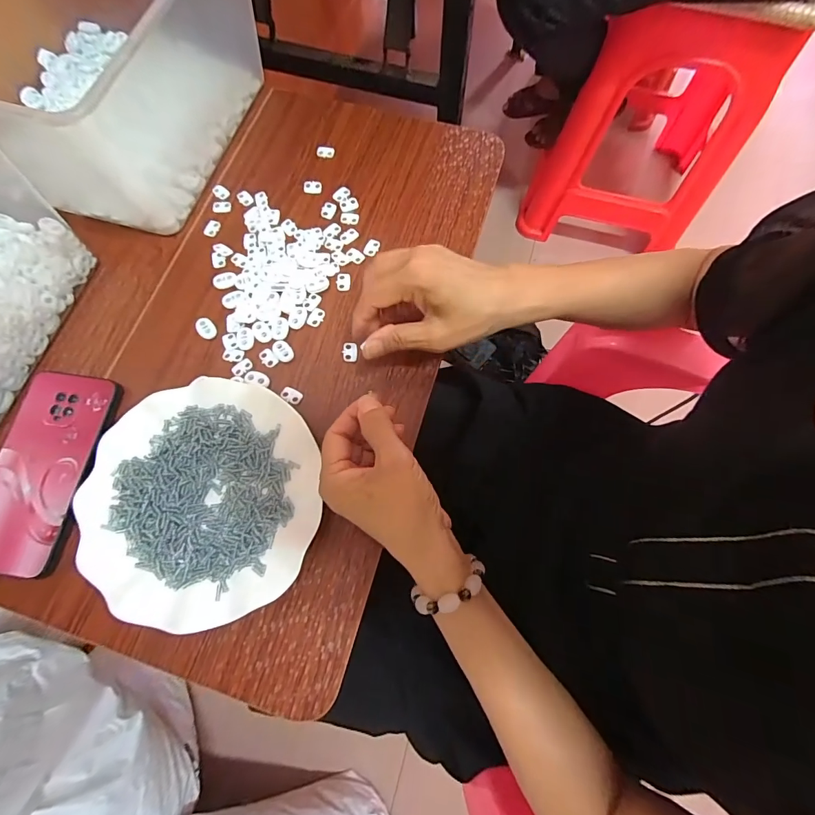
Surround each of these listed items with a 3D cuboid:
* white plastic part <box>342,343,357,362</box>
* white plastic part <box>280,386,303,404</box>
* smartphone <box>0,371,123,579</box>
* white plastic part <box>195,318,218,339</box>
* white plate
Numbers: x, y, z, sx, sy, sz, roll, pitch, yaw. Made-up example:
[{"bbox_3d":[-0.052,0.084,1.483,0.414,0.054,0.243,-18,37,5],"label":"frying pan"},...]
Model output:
[{"bbox_3d":[-0.053,-0.051,0.370,0.013,0.005,0.019,-1,73,0],"label":"white plastic part"},{"bbox_3d":[-0.104,-0.011,0.356,0.019,0.004,0.012,27,74,8],"label":"white plastic part"},{"bbox_3d":[-0.305,0.050,0.333,0.085,0.007,0.164,5,73,2],"label":"smartphone"},{"bbox_3d":[-0.191,-0.075,0.378,0.021,0.005,0.016,39,77,11],"label":"white plastic part"},{"bbox_3d":[-0.162,0.070,0.320,0.182,0.026,0.181,0,73,0],"label":"white plate"}]

